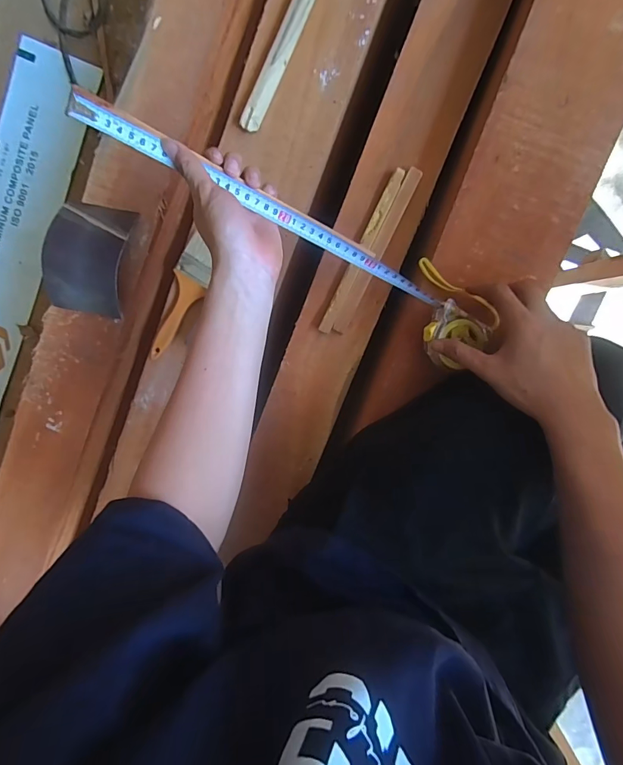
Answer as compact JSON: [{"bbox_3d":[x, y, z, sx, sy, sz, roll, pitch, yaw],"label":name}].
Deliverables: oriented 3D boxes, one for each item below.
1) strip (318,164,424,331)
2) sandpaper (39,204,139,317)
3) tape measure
[{"bbox_3d":[0.075,-0.164,0.515,0.036,0.013,0.220,26,97,-2],"label":"strip"},{"bbox_3d":[-0.289,-0.162,0.529,0.101,0.039,0.140,13,97,0],"label":"sandpaper"},{"bbox_3d":[-0.007,-0.146,0.413,0.457,0.044,0.091,26,97,-14],"label":"tape measure"}]

